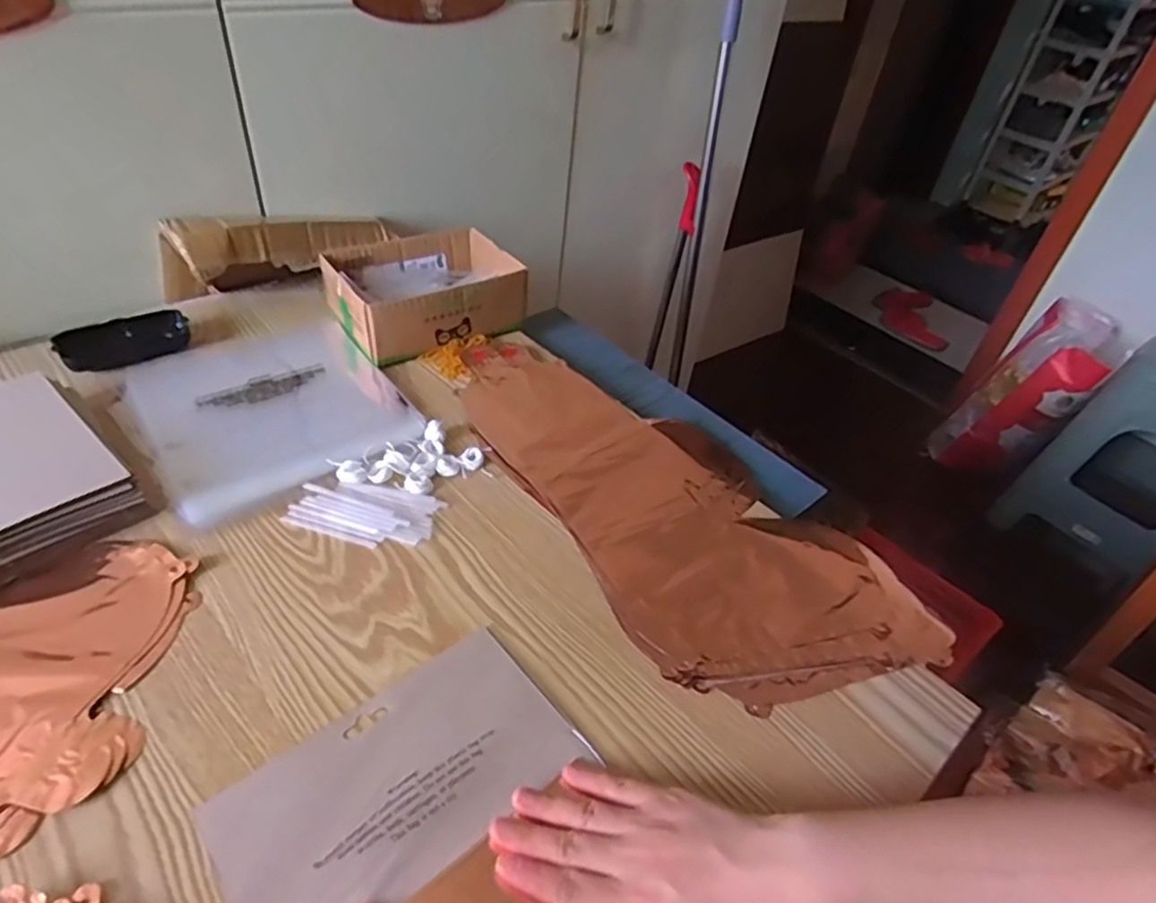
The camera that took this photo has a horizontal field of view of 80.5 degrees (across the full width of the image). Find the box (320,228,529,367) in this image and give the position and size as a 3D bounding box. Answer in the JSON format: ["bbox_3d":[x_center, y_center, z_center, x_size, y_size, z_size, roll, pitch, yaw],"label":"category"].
[{"bbox_3d":[-0.166,-0.178,0.749,0.186,0.061,0.146,-23,50,-30],"label":"box"}]

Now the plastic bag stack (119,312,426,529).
[{"bbox_3d":[-0.282,-0.054,0.629,0.214,0.010,0.243,-26,52,-32],"label":"plastic bag stack"}]

